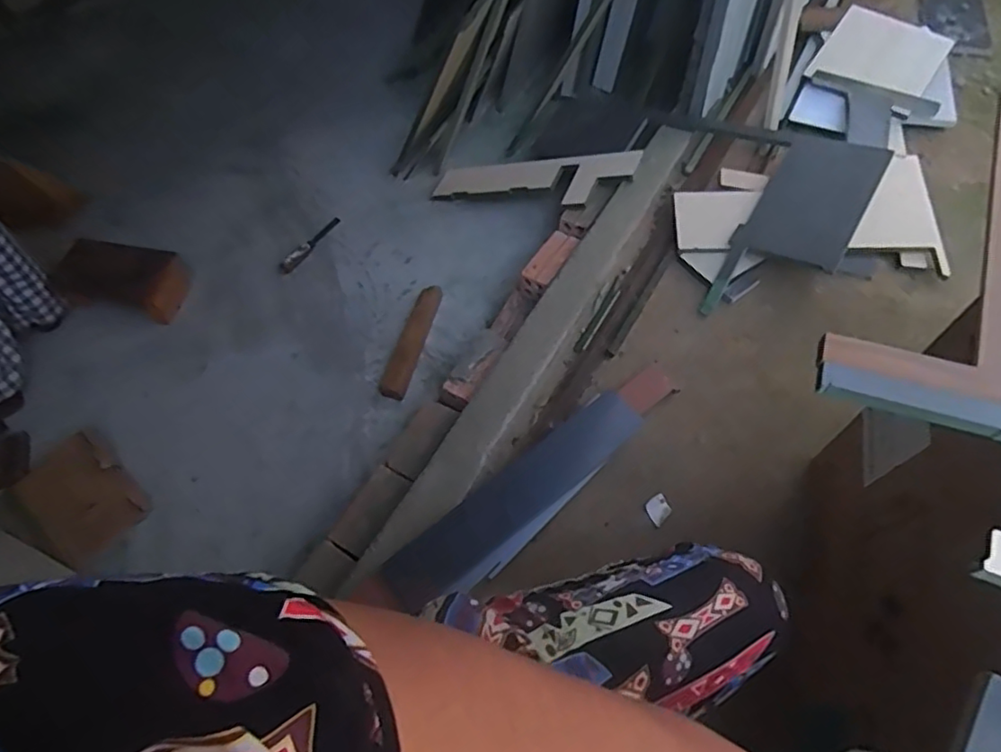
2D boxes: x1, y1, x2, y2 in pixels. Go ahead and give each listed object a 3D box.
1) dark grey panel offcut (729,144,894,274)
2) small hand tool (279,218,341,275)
[{"bbox_3d":[0.696,-0.392,1.334,0.217,0.016,0.339,25,71,34],"label":"dark grey panel offcut"},{"bbox_3d":[-0.527,-0.366,1.670,0.038,0.034,0.237,26,65,18],"label":"small hand tool"}]

